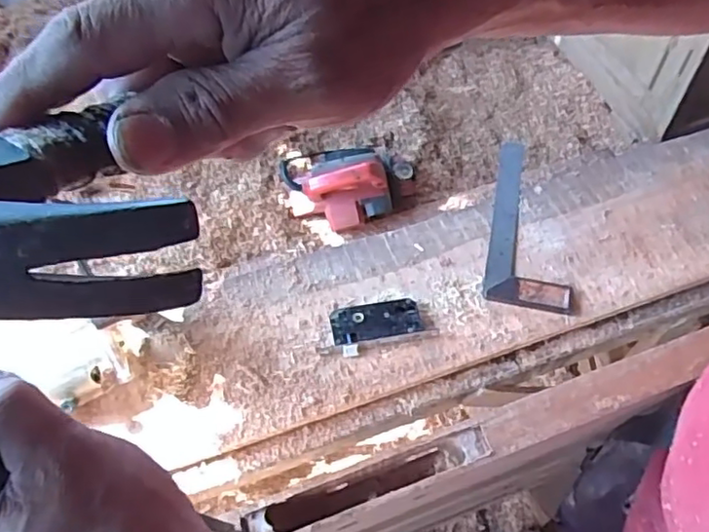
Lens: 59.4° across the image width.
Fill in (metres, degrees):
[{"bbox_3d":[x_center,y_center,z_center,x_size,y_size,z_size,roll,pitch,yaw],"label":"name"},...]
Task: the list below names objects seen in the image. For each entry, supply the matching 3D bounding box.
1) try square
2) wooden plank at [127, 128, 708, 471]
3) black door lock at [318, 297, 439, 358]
[{"bbox_3d":[0.263,-0.070,0.924,0.117,0.014,0.290,9,59,7],"label":"try square"},{"bbox_3d":[0.203,-0.005,0.892,0.992,0.031,0.239,-18,59,-9],"label":"wooden plank"},{"bbox_3d":[0.029,0.078,0.836,0.146,0.018,0.063,-14,59,-6],"label":"black door lock"}]

